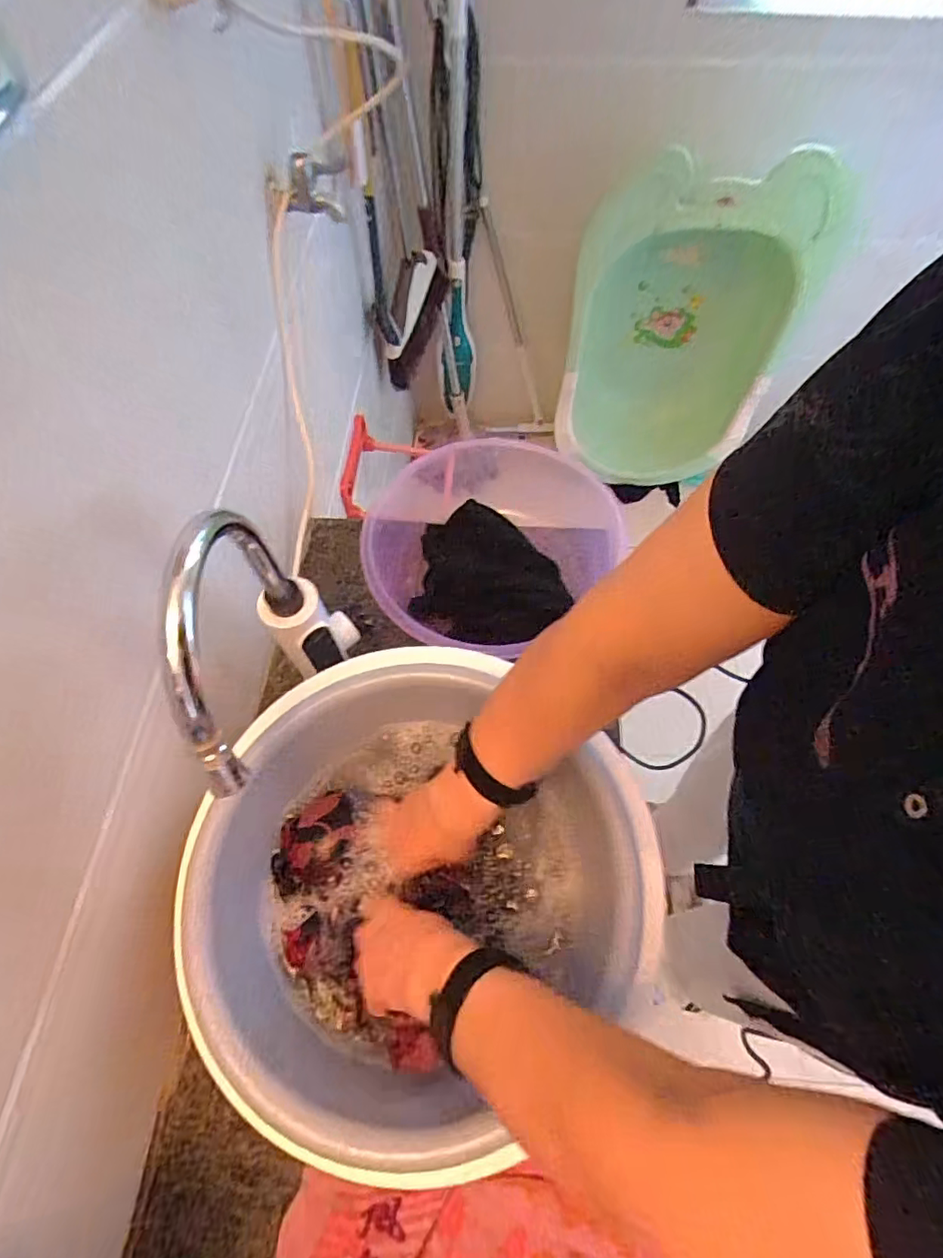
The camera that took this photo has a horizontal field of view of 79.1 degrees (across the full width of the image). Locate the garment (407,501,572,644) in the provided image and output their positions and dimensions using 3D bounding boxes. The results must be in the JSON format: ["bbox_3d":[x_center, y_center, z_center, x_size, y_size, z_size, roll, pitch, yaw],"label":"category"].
[{"bbox_3d":[0.009,-0.057,0.742,0.161,0.100,0.222,-31,68,-15],"label":"garment"}]

